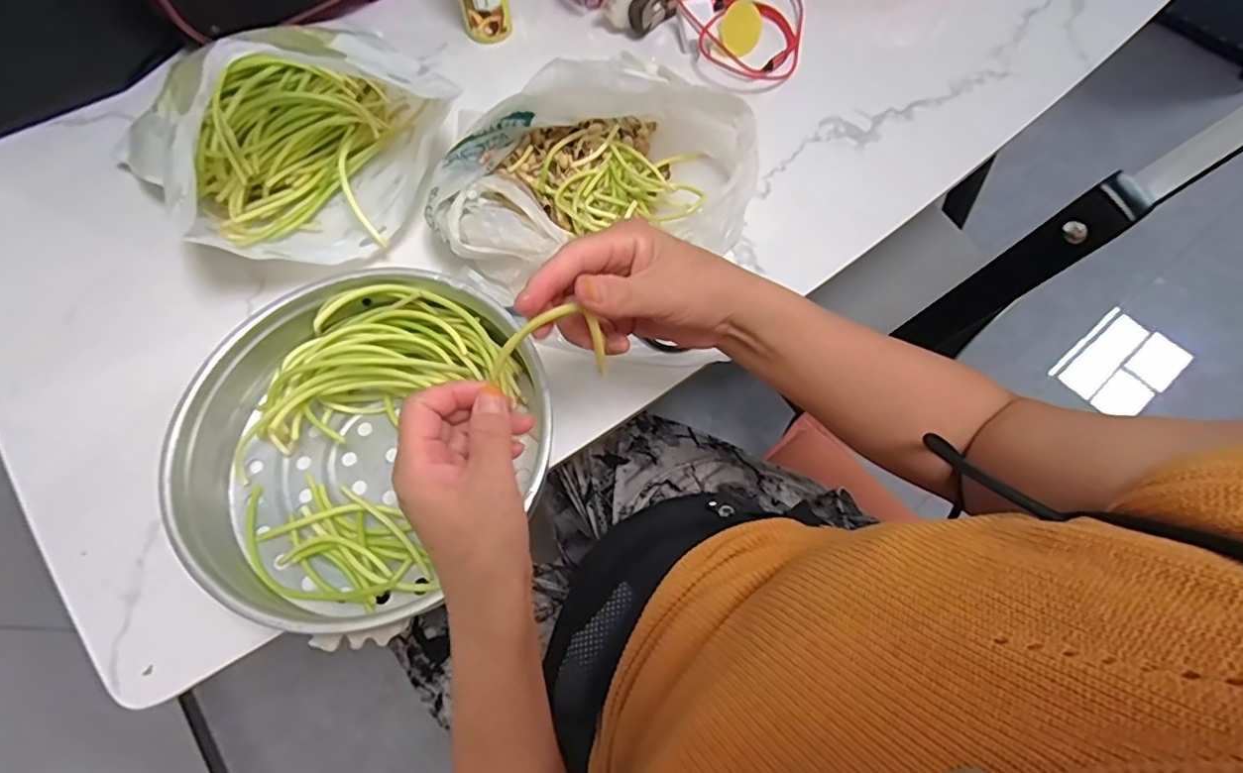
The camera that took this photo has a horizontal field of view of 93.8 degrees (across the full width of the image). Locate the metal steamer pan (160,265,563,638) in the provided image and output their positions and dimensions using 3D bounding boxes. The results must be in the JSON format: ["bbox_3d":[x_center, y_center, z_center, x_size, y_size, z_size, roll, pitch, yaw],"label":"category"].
[{"bbox_3d":[-0.184,0.037,0.431,0.255,0.068,0.253,42,73,17],"label":"metal steamer pan"}]

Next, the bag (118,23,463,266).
[{"bbox_3d":[-0.271,-0.208,0.506,0.185,0.103,0.239,29,70,13],"label":"bag"}]

